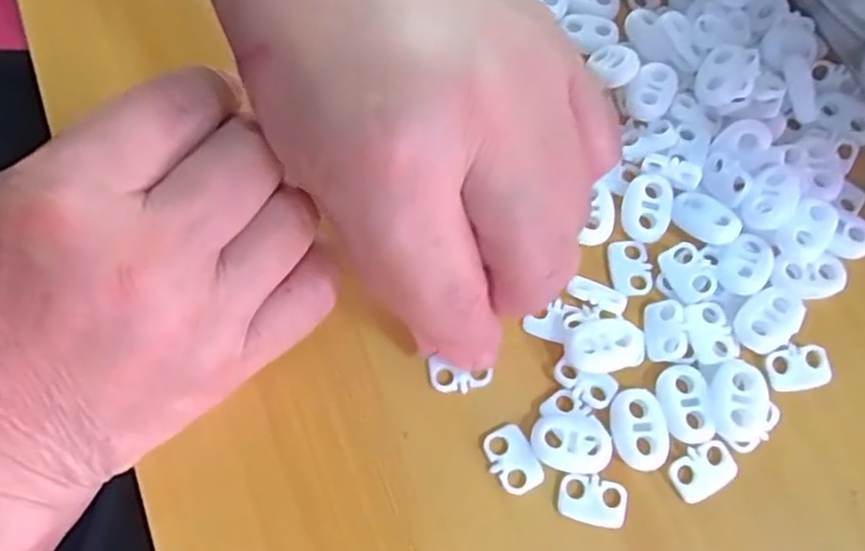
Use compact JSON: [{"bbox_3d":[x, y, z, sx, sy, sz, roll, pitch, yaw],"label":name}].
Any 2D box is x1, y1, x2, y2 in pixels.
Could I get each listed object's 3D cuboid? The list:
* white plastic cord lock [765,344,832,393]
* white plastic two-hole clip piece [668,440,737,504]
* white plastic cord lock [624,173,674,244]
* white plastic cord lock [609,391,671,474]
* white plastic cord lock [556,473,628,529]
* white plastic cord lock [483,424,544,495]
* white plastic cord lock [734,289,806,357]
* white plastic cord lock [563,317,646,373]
[{"bbox_3d":[0.108,0.027,0.199,0.018,0.004,0.013,-8,69,-2],"label":"white plastic cord lock"},{"bbox_3d":[0.075,0.054,0.188,0.018,0.004,0.013,-26,71,-9],"label":"white plastic two-hole clip piece"},{"bbox_3d":[0.069,-0.022,0.213,0.014,0.004,0.021,12,70,5],"label":"white plastic cord lock"},{"bbox_3d":[0.059,0.043,0.190,0.016,0.004,0.022,-10,69,-3],"label":"white plastic cord lock"},{"bbox_3d":[0.044,0.062,0.186,0.018,0.004,0.012,15,70,6],"label":"white plastic cord lock"},{"bbox_3d":[0.022,0.052,0.190,0.012,0.004,0.019,-20,73,-7],"label":"white plastic cord lock"},{"bbox_3d":[0.100,0.013,0.200,0.016,0.004,0.021,43,75,15],"label":"white plastic cord lock"},{"bbox_3d":[0.050,0.020,0.197,0.022,0.005,0.016,-9,69,-3],"label":"white plastic cord lock"}]

